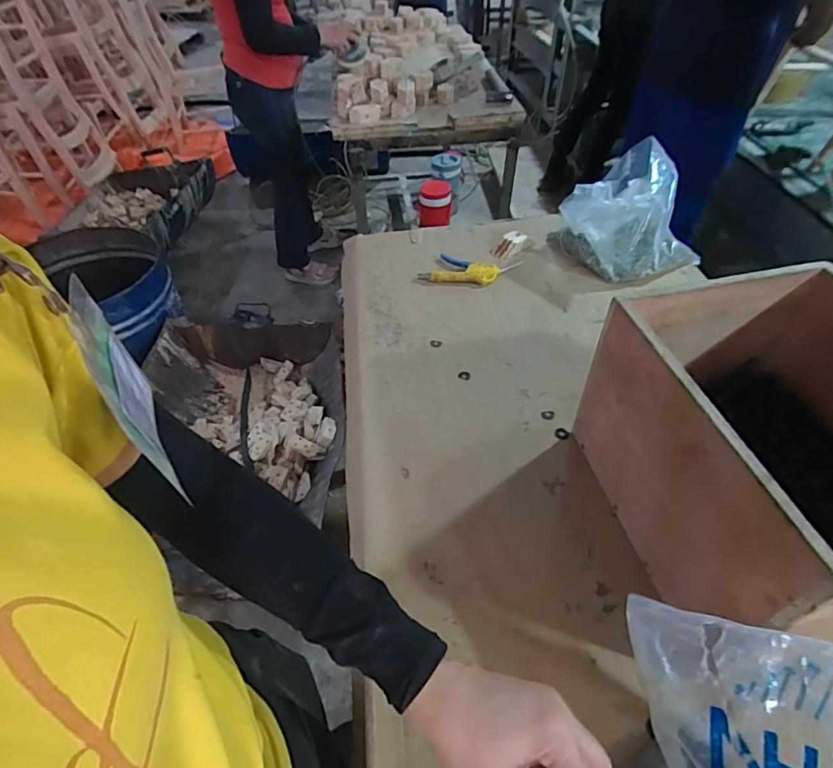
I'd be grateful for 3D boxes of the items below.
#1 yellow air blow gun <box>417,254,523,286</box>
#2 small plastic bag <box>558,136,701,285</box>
[{"bbox_3d":[0.101,-0.220,0.953,0.169,0.021,0.095,15,49,15],"label":"yellow air blow gun"},{"bbox_3d":[0.384,-0.305,0.901,0.191,0.168,0.188,-17,49,-14],"label":"small plastic bag"}]

